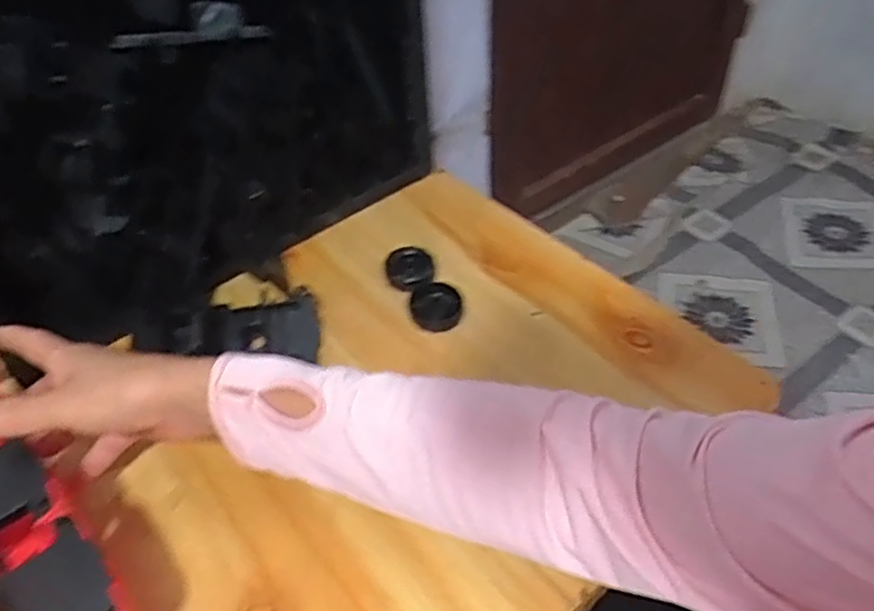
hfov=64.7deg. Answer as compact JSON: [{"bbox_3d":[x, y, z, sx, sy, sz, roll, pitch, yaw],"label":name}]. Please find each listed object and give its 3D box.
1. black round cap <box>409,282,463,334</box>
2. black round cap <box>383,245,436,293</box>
[{"bbox_3d":[-0.001,0.000,0.582,0.043,0.015,0.052,-4,43,0],"label":"black round cap"},{"bbox_3d":[-0.024,-0.034,0.600,0.042,0.013,0.042,-2,43,2],"label":"black round cap"}]

